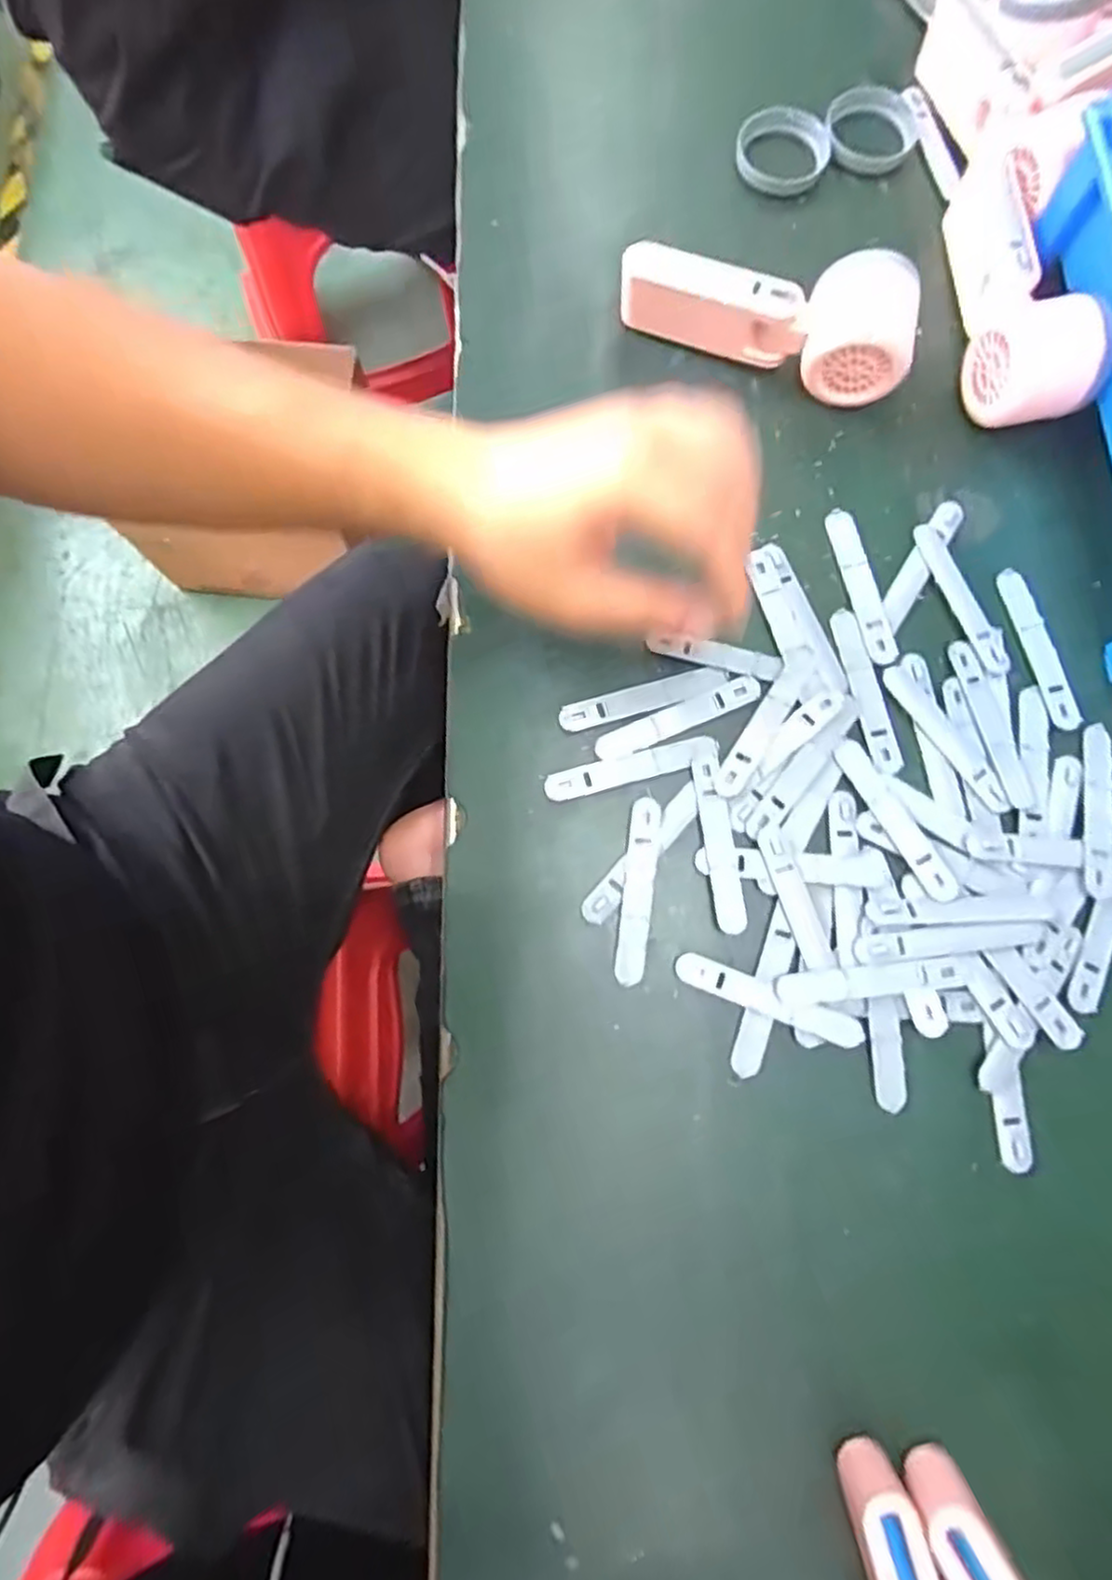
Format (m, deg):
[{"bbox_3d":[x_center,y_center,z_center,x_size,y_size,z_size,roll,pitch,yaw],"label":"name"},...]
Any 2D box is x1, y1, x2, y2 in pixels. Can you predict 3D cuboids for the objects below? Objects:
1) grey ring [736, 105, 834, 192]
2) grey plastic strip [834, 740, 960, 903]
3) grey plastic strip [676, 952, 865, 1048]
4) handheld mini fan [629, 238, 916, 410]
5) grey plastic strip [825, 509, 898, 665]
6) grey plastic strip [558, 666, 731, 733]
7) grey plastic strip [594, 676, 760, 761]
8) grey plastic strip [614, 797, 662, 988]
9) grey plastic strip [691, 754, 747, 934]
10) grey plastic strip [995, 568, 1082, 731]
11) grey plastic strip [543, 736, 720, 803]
[{"bbox_3d":[0.147,-0.414,0.459,0.059,0.019,0.059,0,80,-1],"label":"grey ring"},{"bbox_3d":[0.178,0.015,0.370,0.017,0.006,0.093,-30,82,-6],"label":"grey plastic strip"},{"bbox_3d":[0.107,0.105,0.355,0.093,0.007,0.016,22,80,3],"label":"grey plastic strip"},{"bbox_3d":[0.118,-0.267,0.404,0.162,0.055,0.060,5,80,0],"label":"handheld mini fan"},{"bbox_3d":[0.173,-0.115,0.399,0.017,0.004,0.093,-12,80,-3],"label":"grey plastic strip"},{"bbox_3d":[0.048,-0.050,0.386,0.094,0.004,0.016,-16,81,-4],"label":"grey plastic strip"},{"bbox_3d":[0.066,-0.039,0.385,0.095,0.004,0.015,-23,81,-5],"label":"grey plastic strip"},{"bbox_3d":[0.043,0.052,0.367,0.016,0.004,0.094,7,80,0],"label":"grey plastic strip"},{"bbox_3d":[0.085,0.027,0.370,0.016,0.004,0.092,-8,80,-2],"label":"grey plastic strip"},{"bbox_3d":[0.268,-0.079,0.391,0.018,0.004,0.095,-12,80,-3],"label":"grey plastic strip"},{"bbox_3d":[0.041,-0.012,0.379,0.094,0.004,0.016,-14,81,-3],"label":"grey plastic strip"}]

